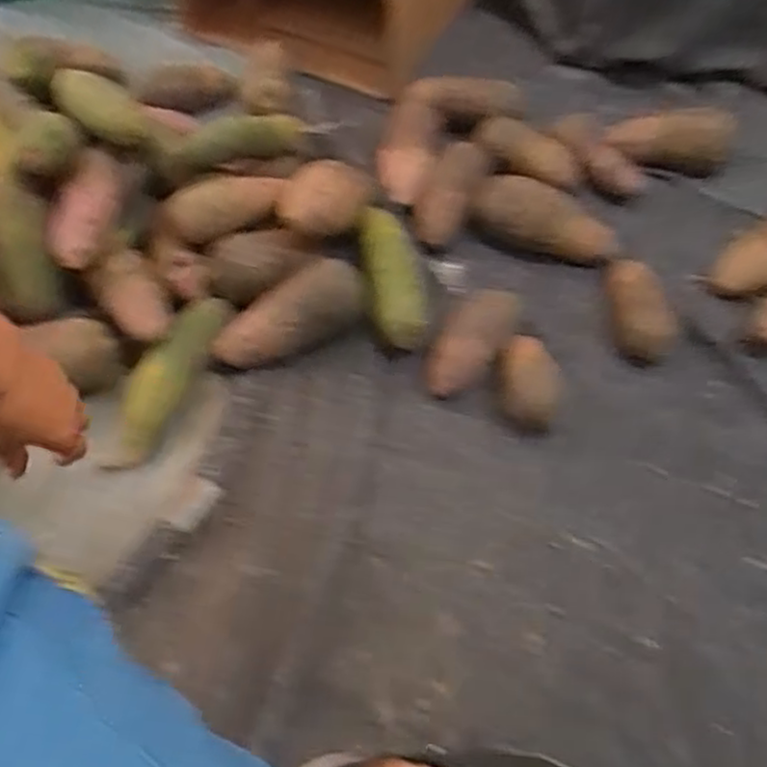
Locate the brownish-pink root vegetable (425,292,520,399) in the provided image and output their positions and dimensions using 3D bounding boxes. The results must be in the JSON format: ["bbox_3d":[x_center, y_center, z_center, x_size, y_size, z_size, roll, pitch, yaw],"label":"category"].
[{"bbox_3d":[0.096,-0.048,0.795,0.065,0.046,0.142,27,59,15],"label":"brownish-pink root vegetable"}]

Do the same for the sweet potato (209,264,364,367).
[{"bbox_3d":[-0.095,-0.069,0.777,0.161,0.051,0.072,-31,63,-21],"label":"sweet potato"}]

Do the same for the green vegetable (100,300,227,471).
[{"bbox_3d":[-0.218,-0.005,0.759,0.053,0.048,0.209,22,71,9],"label":"green vegetable"}]

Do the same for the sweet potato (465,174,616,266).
[{"bbox_3d":[0.191,-0.189,0.873,0.169,0.055,0.059,20,58,11],"label":"sweet potato"}]

